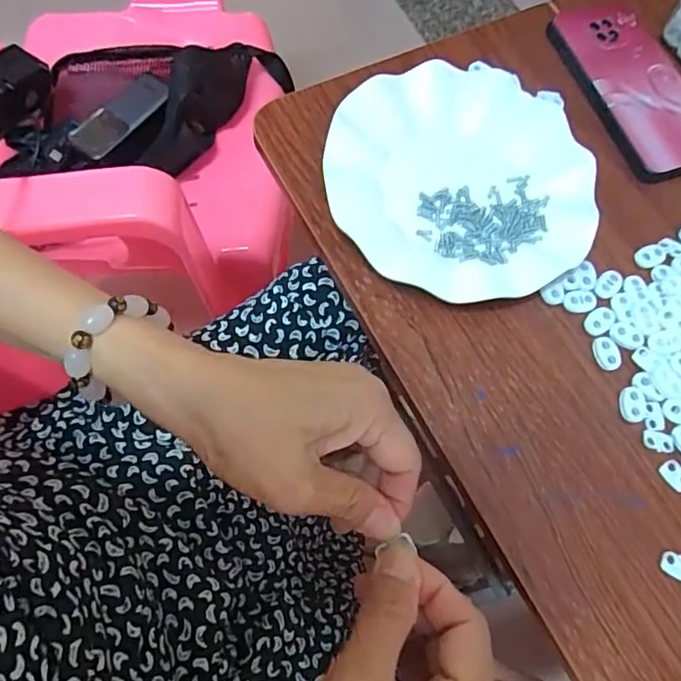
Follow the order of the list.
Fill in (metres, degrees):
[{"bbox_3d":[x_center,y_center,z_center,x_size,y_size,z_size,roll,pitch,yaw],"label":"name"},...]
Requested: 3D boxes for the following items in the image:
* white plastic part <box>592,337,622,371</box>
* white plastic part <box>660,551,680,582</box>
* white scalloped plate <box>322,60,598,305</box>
[{"bbox_3d":[0.175,0.009,0.361,0.016,0.004,0.022,-8,72,-7],"label":"white plastic part"},{"bbox_3d":[0.197,0.133,0.322,0.019,0.004,0.013,28,71,6],"label":"white plastic part"},{"bbox_3d":[0.083,-0.114,0.387,0.179,0.024,0.184,1,71,-4],"label":"white scalloped plate"}]

